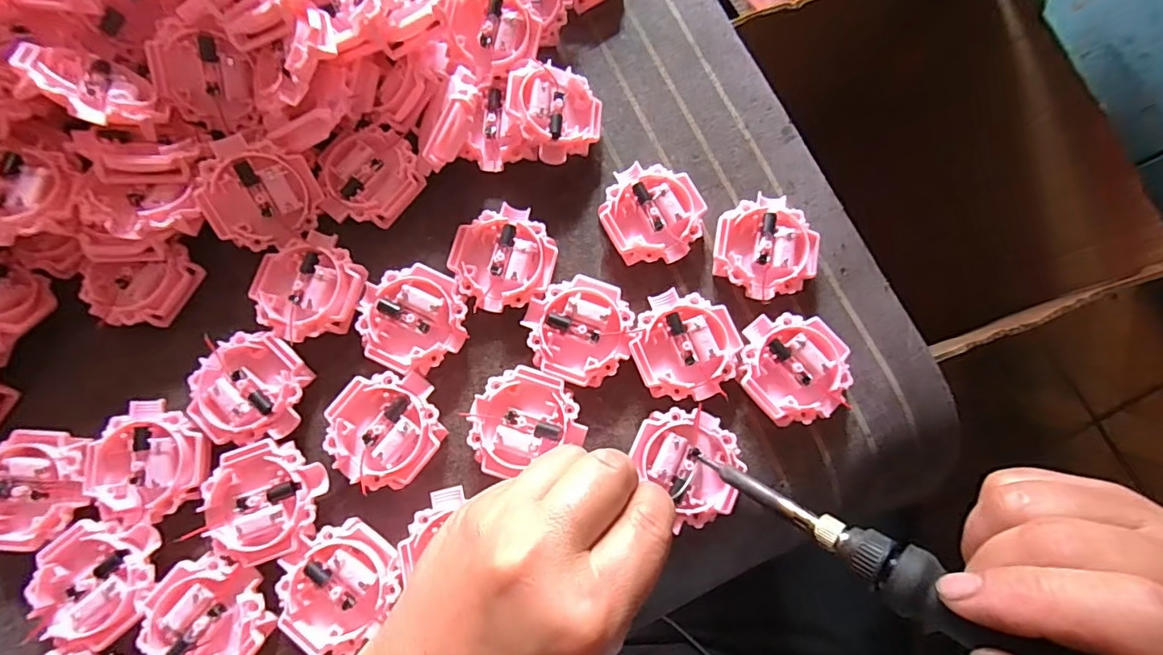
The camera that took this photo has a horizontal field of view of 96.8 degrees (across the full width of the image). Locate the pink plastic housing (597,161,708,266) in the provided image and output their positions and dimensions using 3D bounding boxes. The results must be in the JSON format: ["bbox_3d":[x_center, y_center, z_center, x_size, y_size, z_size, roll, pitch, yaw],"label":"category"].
[{"bbox_3d":[0.038,-0.060,0.275,0.051,0.015,0.054,0,78,-1],"label":"pink plastic housing"}]

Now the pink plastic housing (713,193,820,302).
[{"bbox_3d":[0.097,-0.042,0.272,0.051,0.014,0.054,0,78,-1],"label":"pink plastic housing"}]

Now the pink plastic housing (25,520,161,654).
[{"bbox_3d":[-0.219,0.116,0.233,0.050,0.015,0.051,0,78,-1],"label":"pink plastic housing"}]

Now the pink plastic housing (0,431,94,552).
[{"bbox_3d":[-0.255,0.076,0.242,0.050,0.016,0.051,0,78,-1],"label":"pink plastic housing"}]

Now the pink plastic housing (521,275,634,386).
[{"bbox_3d":[-0.002,0.001,0.259,0.051,0.011,0.051,0,78,-1],"label":"pink plastic housing"}]

